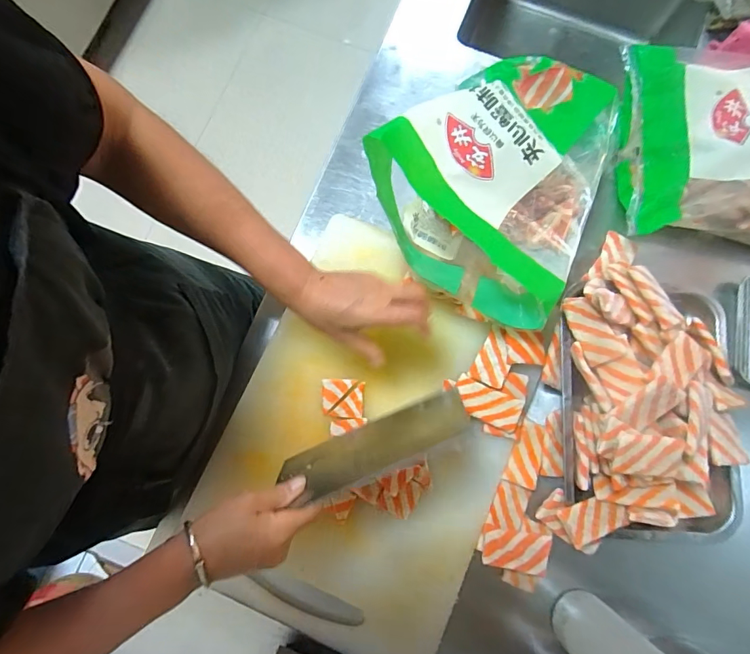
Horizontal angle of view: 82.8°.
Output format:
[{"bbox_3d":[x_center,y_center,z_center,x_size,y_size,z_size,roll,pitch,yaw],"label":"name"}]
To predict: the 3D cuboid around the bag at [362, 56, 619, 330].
[{"bbox_3d":[0.170,-0.185,0.501,0.255,0.144,0.327,41,81,6],"label":"bag"}]

